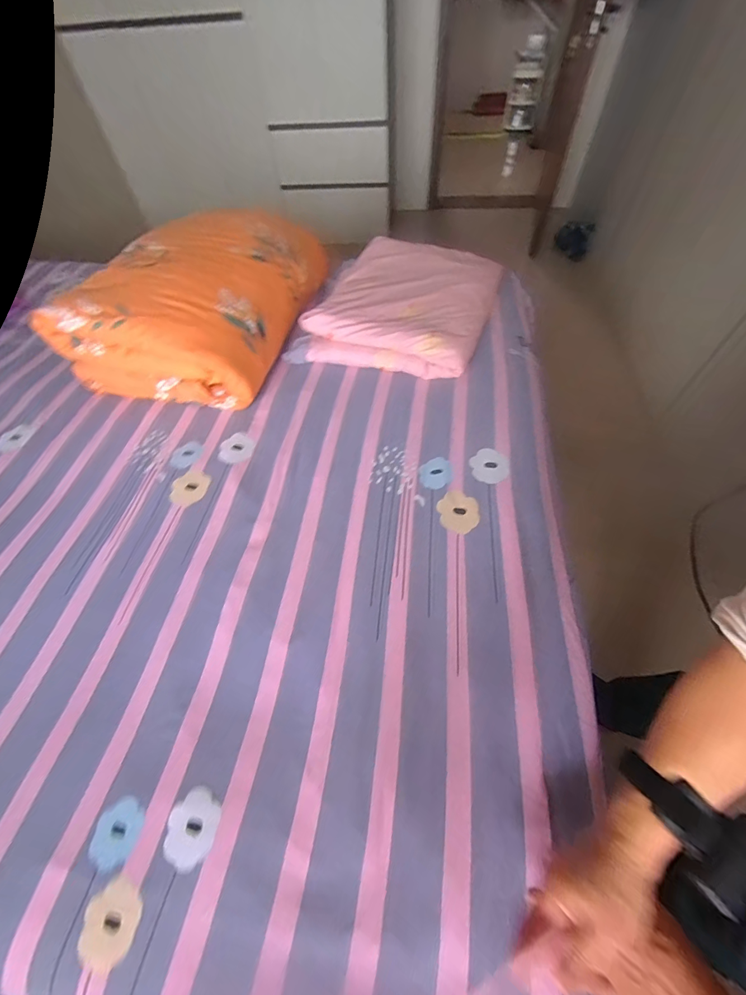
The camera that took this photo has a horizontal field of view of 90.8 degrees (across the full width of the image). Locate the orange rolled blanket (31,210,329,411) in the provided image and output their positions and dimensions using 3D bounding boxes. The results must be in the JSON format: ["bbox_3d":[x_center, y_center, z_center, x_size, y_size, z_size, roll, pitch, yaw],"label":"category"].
[{"bbox_3d":[-0.436,-0.562,1.005,0.467,0.230,0.649,15,59,13],"label":"orange rolled blanket"}]

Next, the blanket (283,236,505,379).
[{"bbox_3d":[0.090,-0.573,1.049,0.510,0.091,0.547,11,57,10],"label":"blanket"}]

